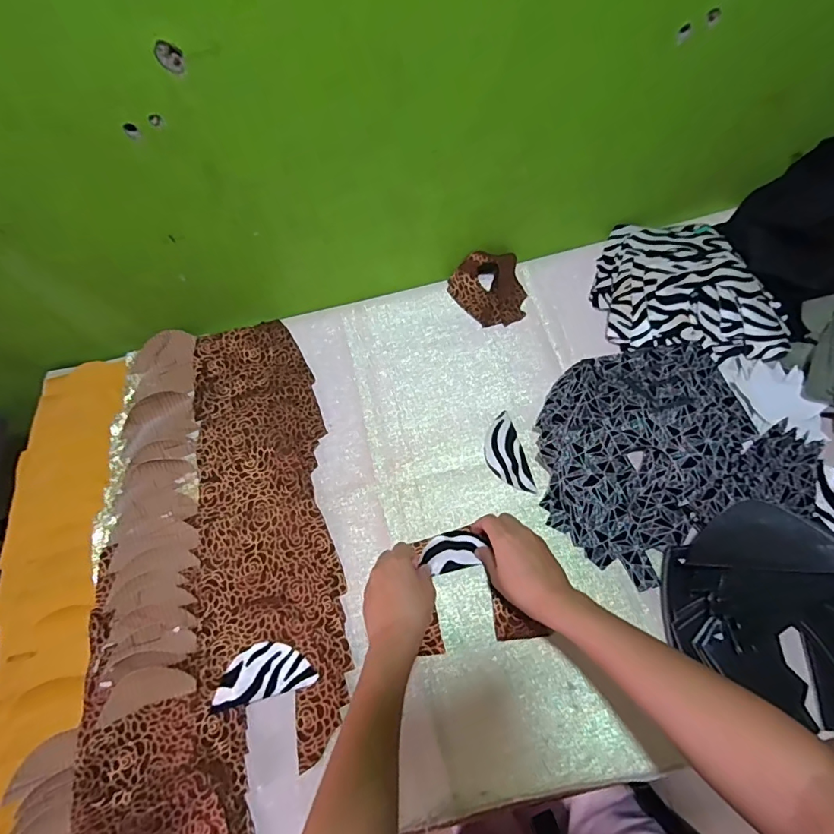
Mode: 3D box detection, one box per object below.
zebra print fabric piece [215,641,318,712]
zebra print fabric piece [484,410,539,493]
[{"bbox_3d":[-0.159,0.261,0.500,0.102,0.004,0.051,-15,66,-3],"label":"zebra print fabric piece"},{"bbox_3d":[0.105,0.045,0.576,0.044,0.004,0.101,-16,65,-1],"label":"zebra print fabric piece"}]

